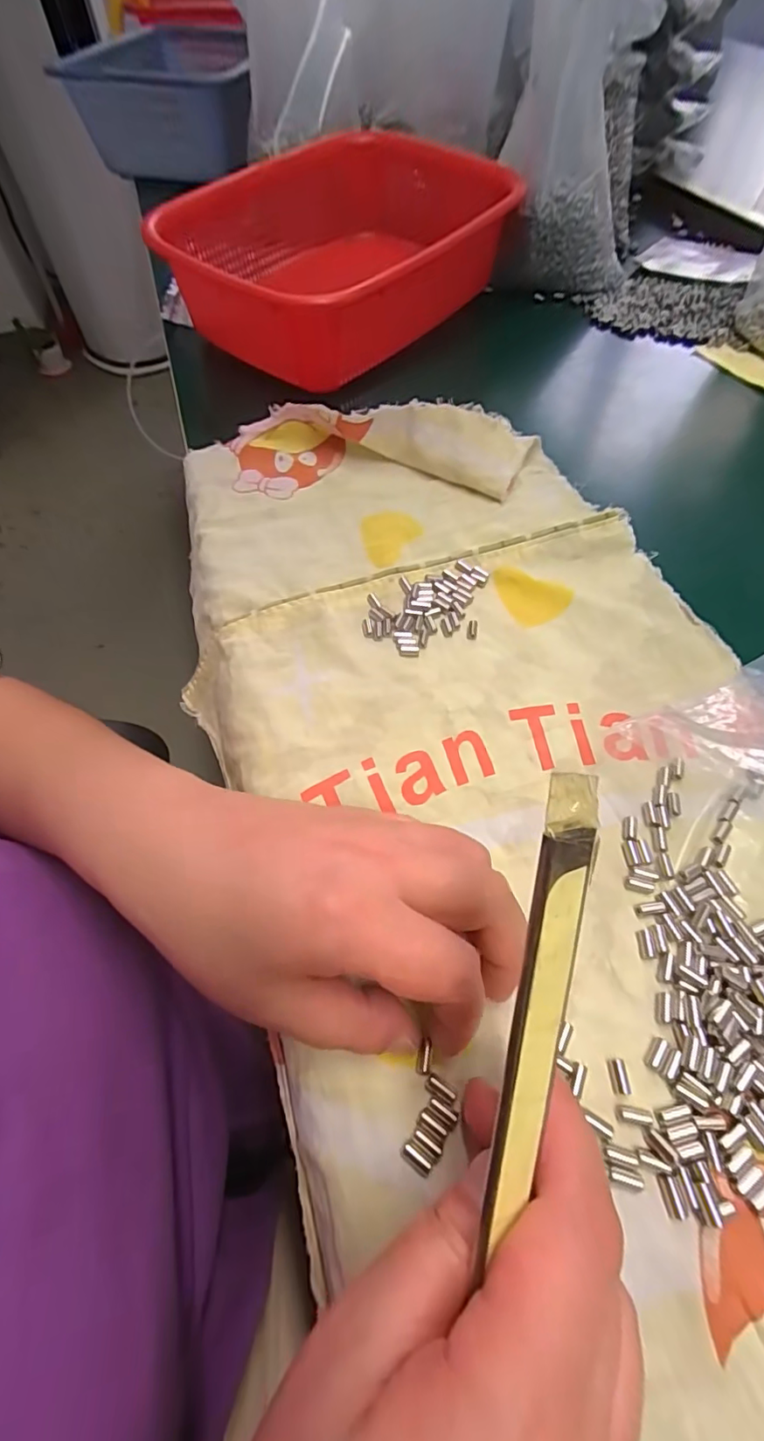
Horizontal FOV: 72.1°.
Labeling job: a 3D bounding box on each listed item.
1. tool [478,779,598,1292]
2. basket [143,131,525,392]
[{"bbox_3d":[0.036,0.063,0.117,0.013,0.008,0.102,9,93,8],"label":"tool"},{"bbox_3d":[-0.030,-0.407,0.461,0.301,0.083,0.245,-39,65,-19],"label":"basket"}]

